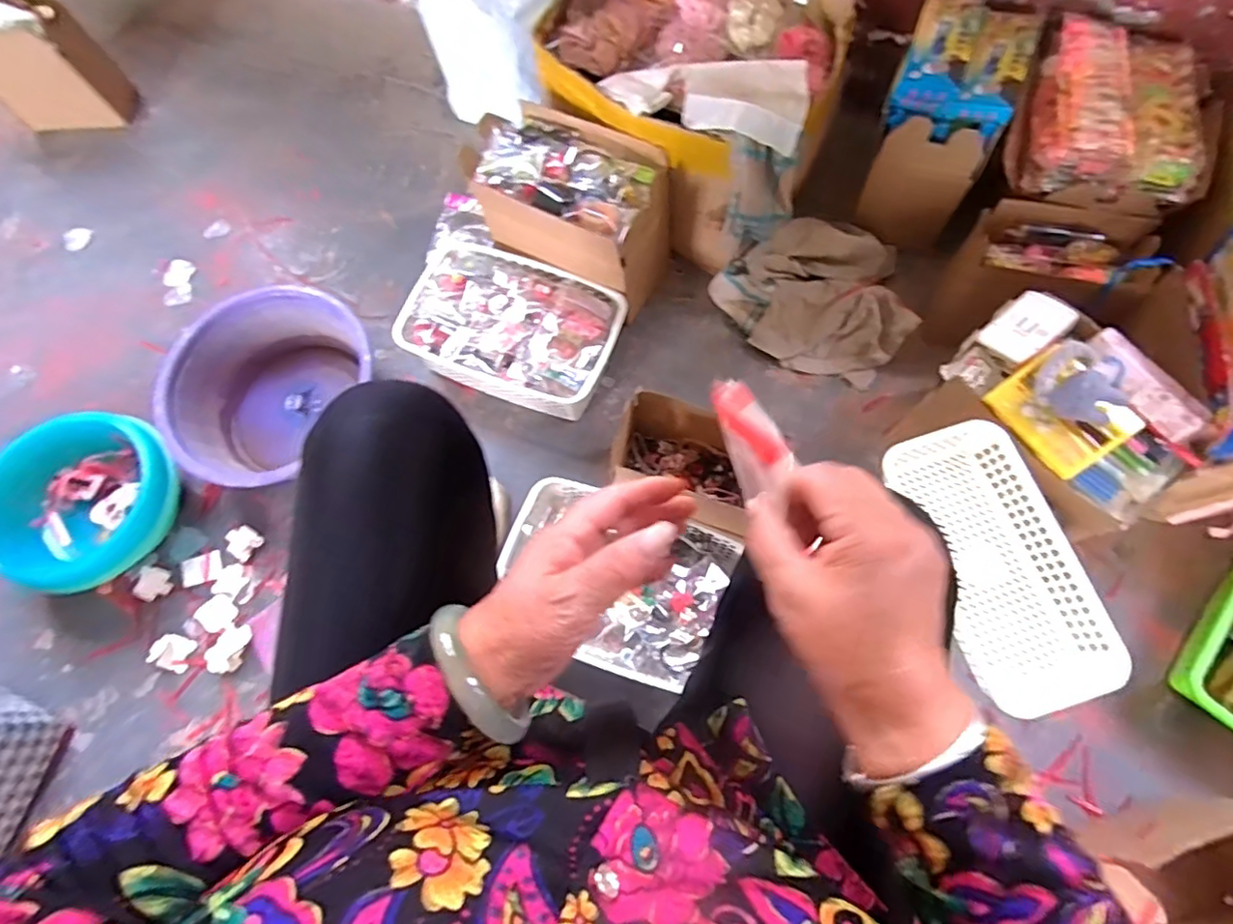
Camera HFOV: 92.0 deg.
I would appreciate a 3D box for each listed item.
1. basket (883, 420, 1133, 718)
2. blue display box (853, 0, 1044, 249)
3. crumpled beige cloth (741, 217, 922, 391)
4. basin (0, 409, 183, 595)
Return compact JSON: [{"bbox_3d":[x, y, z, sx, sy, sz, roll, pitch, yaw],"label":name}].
[{"bbox_3d":[0.374,0.097,0.593,0.126,0.055,0.272,-15,72,-3],"label":"basket"},{"bbox_3d":[0.444,-0.471,0.841,0.148,0.212,0.213,19,73,8],"label":"blue display box"},{"bbox_3d":[0.306,-0.242,0.879,0.233,0.107,0.217,7,72,4],"label":"crumpled beige cloth"},{"bbox_3d":[-0.709,0.062,0.814,0.225,0.112,0.237,0,72,1],"label":"basin"}]

